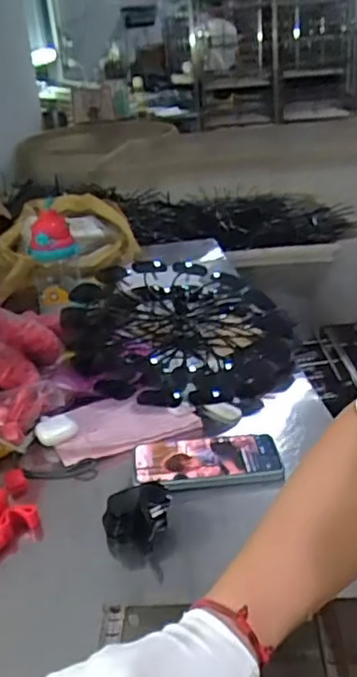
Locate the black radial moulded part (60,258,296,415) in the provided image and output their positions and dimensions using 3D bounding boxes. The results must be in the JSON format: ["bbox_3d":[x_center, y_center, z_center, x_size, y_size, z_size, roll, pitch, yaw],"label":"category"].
[{"bbox_3d":[0.001,-0.011,0.942,0.336,0.059,0.358,11,39,0],"label":"black radial moulded part"}]

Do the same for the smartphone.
[{"bbox_3d":[0.031,0.135,0.692,0.159,0.011,0.085,-6,26,-2],"label":"smartphone"}]

